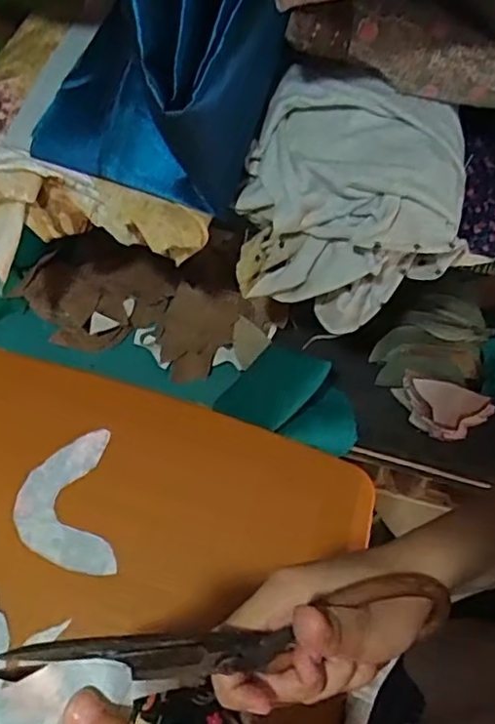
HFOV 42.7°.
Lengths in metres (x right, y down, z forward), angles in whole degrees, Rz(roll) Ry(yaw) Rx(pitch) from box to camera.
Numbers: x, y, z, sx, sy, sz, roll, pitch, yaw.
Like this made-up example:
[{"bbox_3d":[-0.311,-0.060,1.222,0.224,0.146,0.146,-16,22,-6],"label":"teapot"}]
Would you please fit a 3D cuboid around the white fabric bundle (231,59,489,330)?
[{"bbox_3d":[0.101,-0.137,0.564,0.206,0.164,0.135,16,58,5],"label":"white fabric bundle"}]

